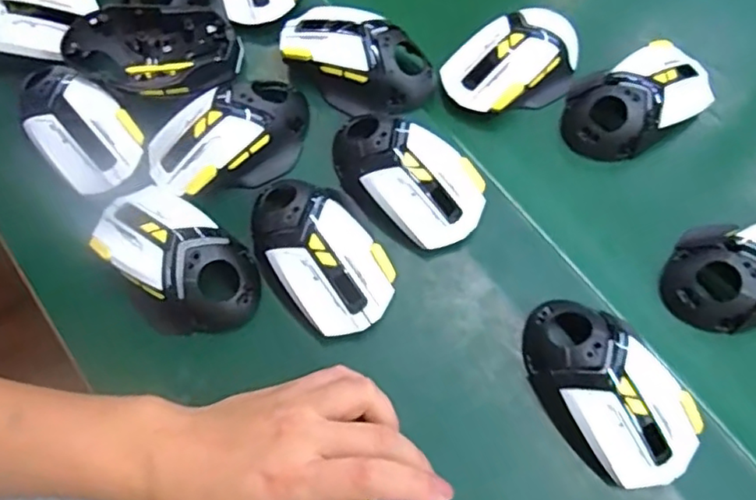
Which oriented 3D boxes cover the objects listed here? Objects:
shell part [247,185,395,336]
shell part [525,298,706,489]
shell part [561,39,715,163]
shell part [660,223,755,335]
[{"bbox_3d":[-0.038,0.001,0.395,0.071,0.031,0.111,-25,71,-10],"label":"shell part"},{"bbox_3d":[0.139,0.083,0.366,0.072,0.038,0.121,-38,74,-14],"label":"shell part"},{"bbox_3d":[0.198,-0.110,0.454,0.119,0.037,0.070,-25,71,-10],"label":"shell part"},{"bbox_3d":[0.253,0.011,0.407,0.117,0.034,0.072,-15,70,-6],"label":"shell part"}]

